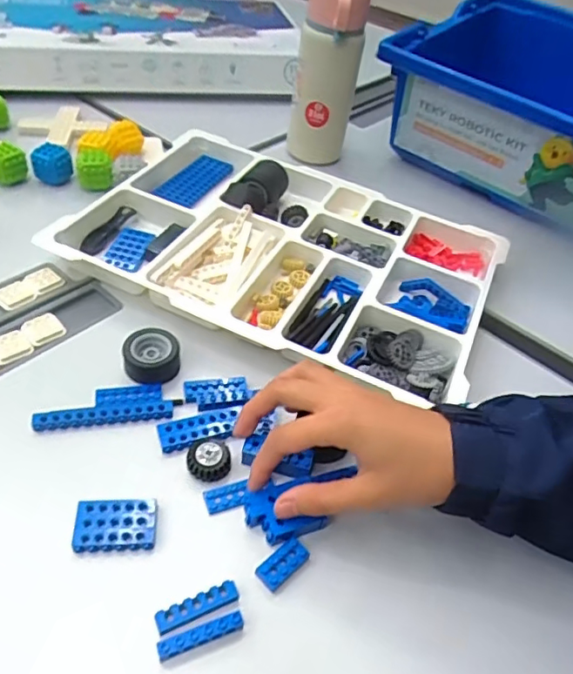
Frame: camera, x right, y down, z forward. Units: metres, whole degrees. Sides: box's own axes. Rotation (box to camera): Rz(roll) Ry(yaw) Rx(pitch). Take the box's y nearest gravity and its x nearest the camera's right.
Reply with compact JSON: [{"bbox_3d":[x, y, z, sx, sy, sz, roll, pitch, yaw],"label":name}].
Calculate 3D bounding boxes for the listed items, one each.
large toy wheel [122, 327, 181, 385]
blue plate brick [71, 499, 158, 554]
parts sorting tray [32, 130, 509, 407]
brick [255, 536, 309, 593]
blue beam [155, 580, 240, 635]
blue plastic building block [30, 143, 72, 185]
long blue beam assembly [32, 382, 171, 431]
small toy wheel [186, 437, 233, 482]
[{"bbox_3d":[-0.103,0.013,0.429,0.040,0.021,0.040,5,45,-5],"label":"large toy wheel"},{"bbox_3d":[-0.105,0.117,0.344,0.047,0.014,0.032,0,46,-10],"label":"blue plate brick"},{"bbox_3d":[-0.007,-0.093,0.526,0.389,0.035,0.259,22,46,12],"label":"parts sorting tray"},{"bbox_3d":[-0.002,0.138,0.339,0.032,0.008,0.018,-29,57,-33],"label":"brick"},{"bbox_3d":[-0.050,0.153,0.316,0.046,0.011,0.014,-14,50,-22],"label":"blue beam"},{"bbox_3d":[-0.248,-0.184,0.587,0.032,0.030,0.034,36,51,24],"label":"blue plastic building block"},{"bbox_3d":[-0.132,0.048,0.403,0.093,0.009,0.034,-3,46,-13],"label":"long blue beam assembly"},{"bbox_3d":[-0.054,0.083,0.378,0.028,0.013,0.028,5,45,-5],"label":"small toy wheel"}]

